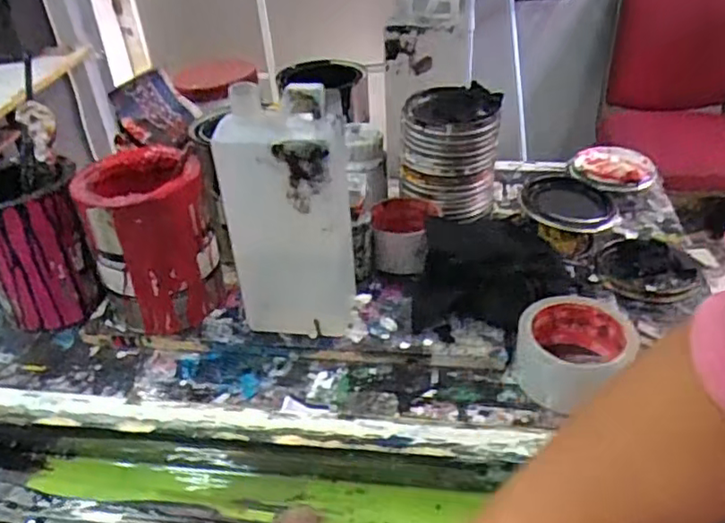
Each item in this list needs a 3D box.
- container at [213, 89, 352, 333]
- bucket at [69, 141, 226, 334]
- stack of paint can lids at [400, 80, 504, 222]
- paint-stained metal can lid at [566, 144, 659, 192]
[{"bbox_3d":[-0.057,-0.029,0.533,0.105,0.232,0.058,3,35,9],"label":"container"},{"bbox_3d":[-0.193,-0.013,0.586,0.108,0.161,0.102,-15,36,-15],"label":"bucket"},{"bbox_3d":[0.096,-0.119,0.685,0.101,0.121,0.092,0,35,5],"label":"stack of paint can lids"},{"bbox_3d":[0.321,-0.119,0.810,0.106,0.022,0.101,-2,35,2],"label":"paint-stained metal can lid"}]

